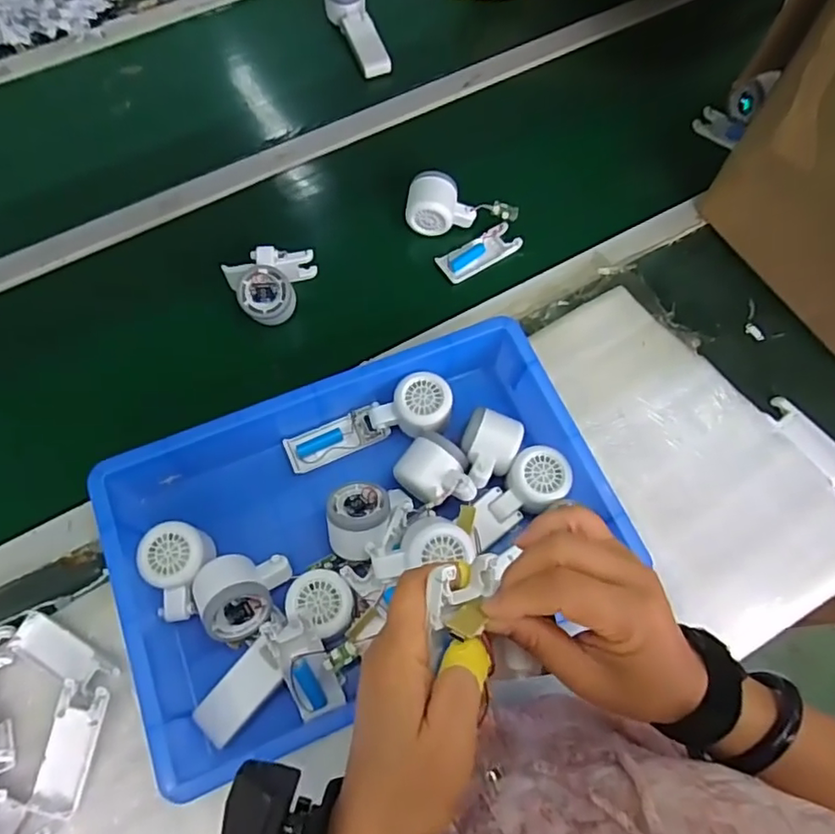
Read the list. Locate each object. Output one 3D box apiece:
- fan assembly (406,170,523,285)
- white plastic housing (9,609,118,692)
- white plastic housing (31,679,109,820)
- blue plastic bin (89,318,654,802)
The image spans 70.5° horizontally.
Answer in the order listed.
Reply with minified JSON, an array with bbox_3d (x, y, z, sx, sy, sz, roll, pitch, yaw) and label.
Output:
[{"bbox_3d":[0.051,-0.240,0.724,0.103,0.068,0.128,-33,72,-14],"label":"fan assembly"},{"bbox_3d":[-0.322,0.216,0.538,0.100,0.014,0.033,26,69,9],"label":"white plastic housing"},{"bbox_3d":[-0.299,0.285,0.511,0.039,0.015,0.102,12,79,-4],"label":"white plastic housing"},{"bbox_3d":[-0.049,0.099,0.557,0.429,0.080,0.288,-21,69,-10],"label":"blue plastic bin"}]

